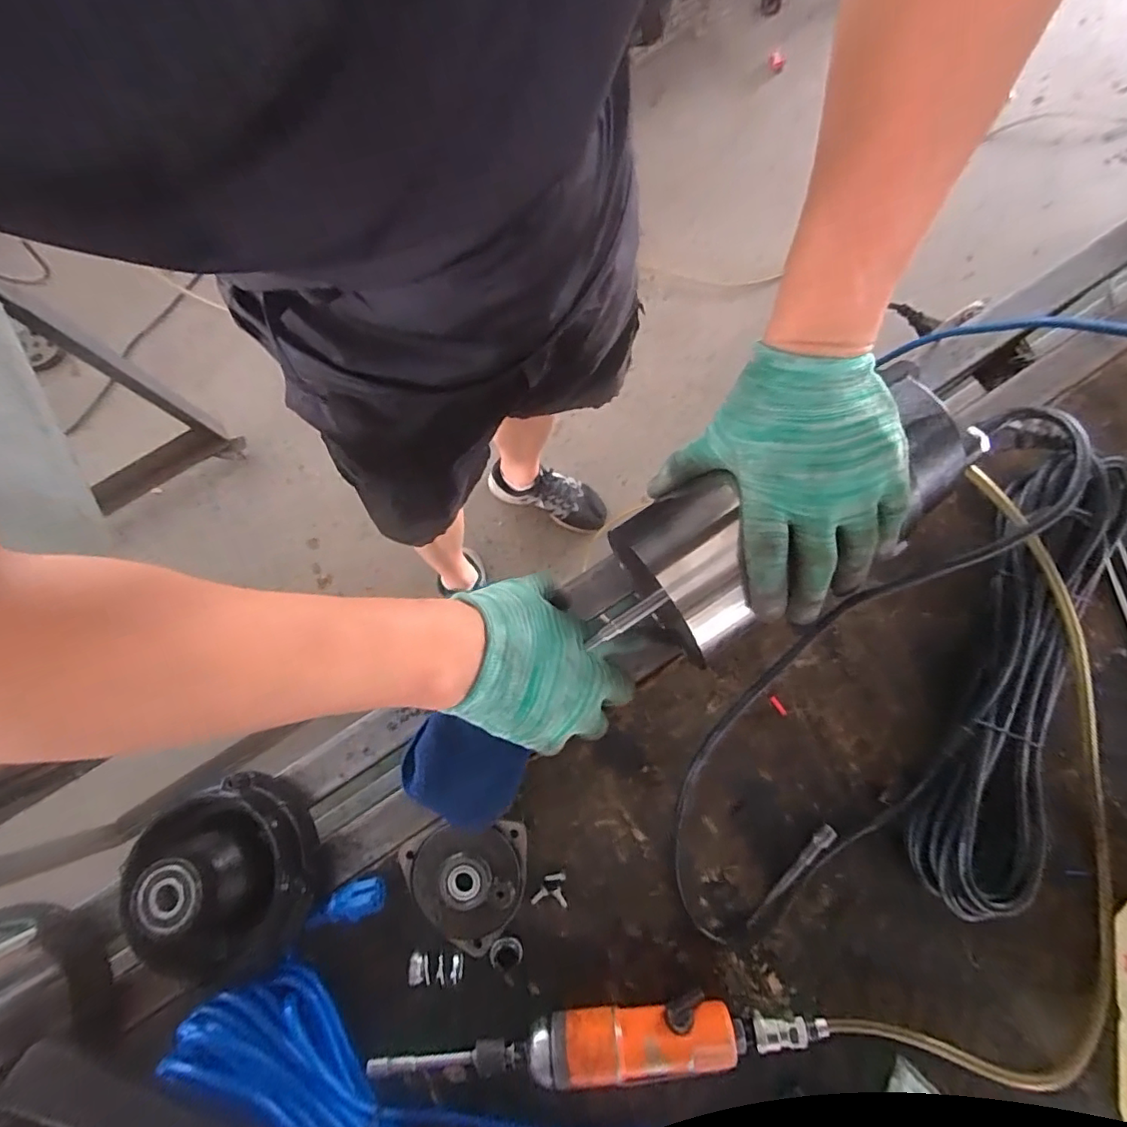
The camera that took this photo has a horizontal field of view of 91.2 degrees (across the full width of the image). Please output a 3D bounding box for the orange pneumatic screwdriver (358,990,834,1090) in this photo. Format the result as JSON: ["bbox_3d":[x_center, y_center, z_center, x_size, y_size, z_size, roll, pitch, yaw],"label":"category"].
[{"bbox_3d":[0.023,0.339,0.389,0.316,0.040,0.050,-10,80,-1],"label":"orange pneumatic screwdriver"}]

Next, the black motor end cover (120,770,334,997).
[{"bbox_3d":[-0.252,0.234,0.397,0.127,0.063,0.133,-29,81,-4],"label":"black motor end cover"}]

